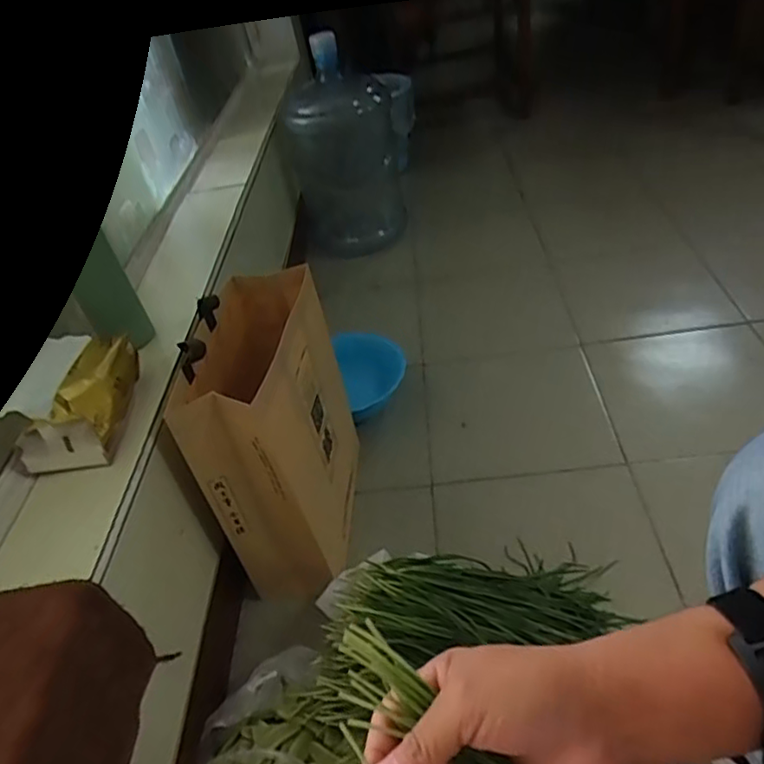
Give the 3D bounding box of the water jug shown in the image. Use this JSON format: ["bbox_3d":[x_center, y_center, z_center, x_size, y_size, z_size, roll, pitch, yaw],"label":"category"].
[{"bbox_3d":[-0.067,-0.607,1.617,0.245,0.471,0.268,6,43,21],"label":"water jug"}]

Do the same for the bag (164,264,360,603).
[{"bbox_3d":[-0.140,0.065,0.870,0.178,0.321,0.302,-8,38,-1],"label":"bag"}]

